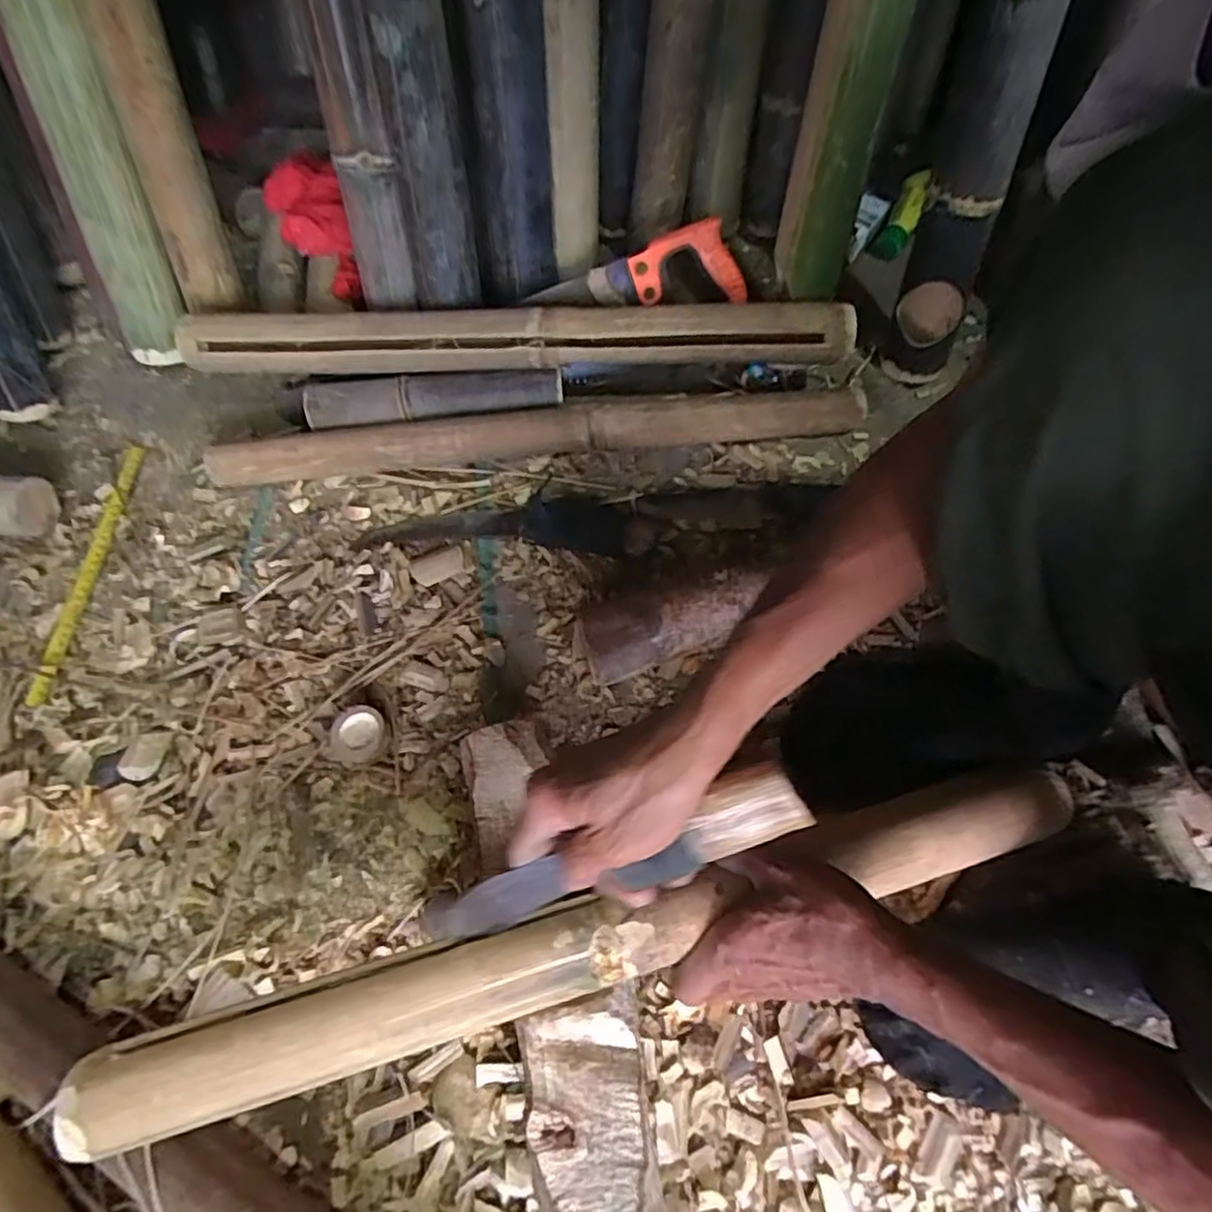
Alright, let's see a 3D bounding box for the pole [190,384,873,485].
[{"bbox_3d":[-0.067,-0.173,0.679,0.648,0.054,0.043,-5,64,1],"label":"pole"}]

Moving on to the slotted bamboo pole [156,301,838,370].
[{"bbox_3d":[-0.093,-0.261,0.634,0.644,0.041,0.040,1,64,4],"label":"slotted bamboo pole"}]

